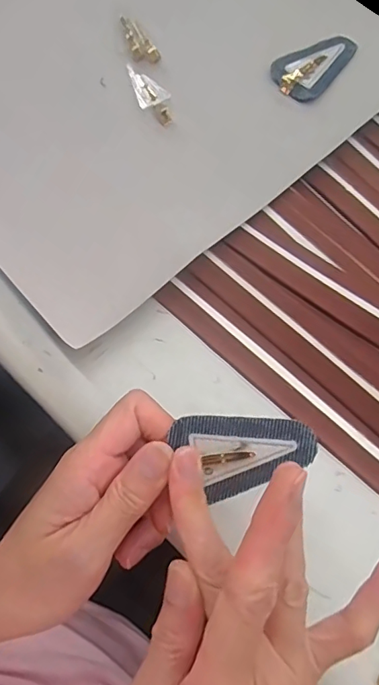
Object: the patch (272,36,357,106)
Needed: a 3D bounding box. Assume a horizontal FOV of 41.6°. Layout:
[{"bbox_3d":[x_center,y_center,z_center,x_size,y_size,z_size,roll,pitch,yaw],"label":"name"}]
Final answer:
[{"bbox_3d":[0.090,-0.203,0.361,0.041,0.006,0.068,38,75,7],"label":"patch"}]

